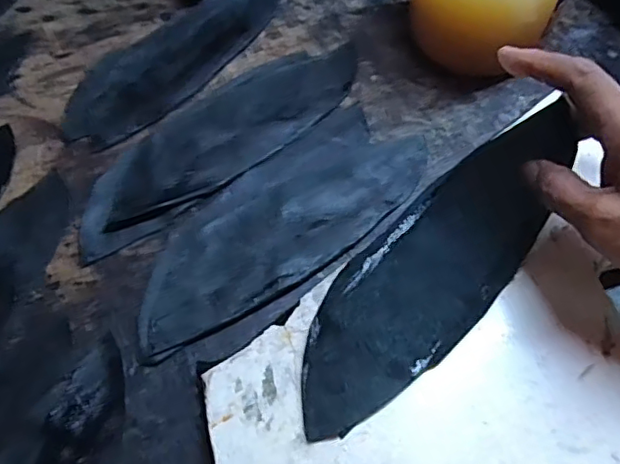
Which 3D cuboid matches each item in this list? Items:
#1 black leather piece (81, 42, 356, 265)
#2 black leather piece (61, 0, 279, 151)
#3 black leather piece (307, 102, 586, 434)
[{"bbox_3d":[-0.062,-0.070,0.403,0.233,0.004,0.073,-39,64,-21],"label":"black leather piece"},{"bbox_3d":[-0.100,-0.143,0.456,0.075,0.004,0.218,35,65,16],"label":"black leather piece"},{"bbox_3d":[0.062,0.016,0.304,0.069,0.043,0.197,37,75,22],"label":"black leather piece"}]

